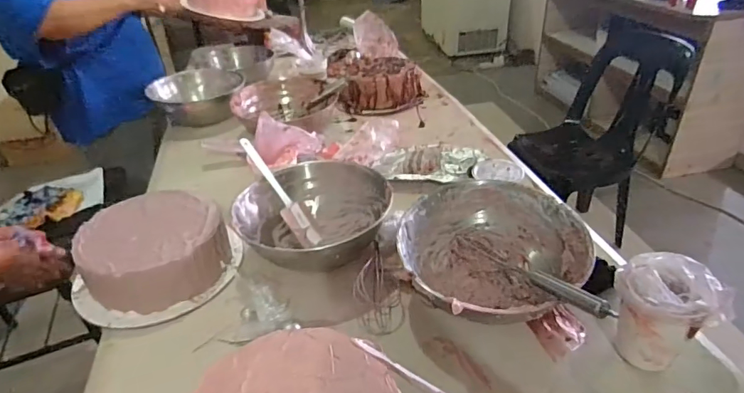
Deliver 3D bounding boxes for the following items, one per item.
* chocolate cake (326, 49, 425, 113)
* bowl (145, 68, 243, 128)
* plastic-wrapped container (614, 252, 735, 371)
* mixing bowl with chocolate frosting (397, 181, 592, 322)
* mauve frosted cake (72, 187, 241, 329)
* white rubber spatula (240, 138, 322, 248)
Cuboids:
[{"bbox_3d":[0.006,-0.308,1.201,0.189,0.098,0.210,-21,37,-23],"label":"chocolate cake"},{"bbox_3d":[-0.455,-0.259,1.170,0.229,0.077,0.229,-3,34,2],"label":"bowl"},{"bbox_3d":[0.322,0.133,0.504,0.103,0.117,0.084,15,38,26],"label":"plastic-wrapped container"},{"bbox_3d":[0.156,0.081,0.613,0.234,0.088,0.225,-3,34,2],"label":"mixing bowl with chocolate frosting"},{"bbox_3d":[-0.320,0.083,0.685,0.214,0.091,0.202,-11,34,-10],"label":"mauve frosted cake"},{"bbox_3d":[-0.157,-0.010,0.757,0.033,0.015,0.218,-28,79,-32],"label":"white rubber spatula"}]

